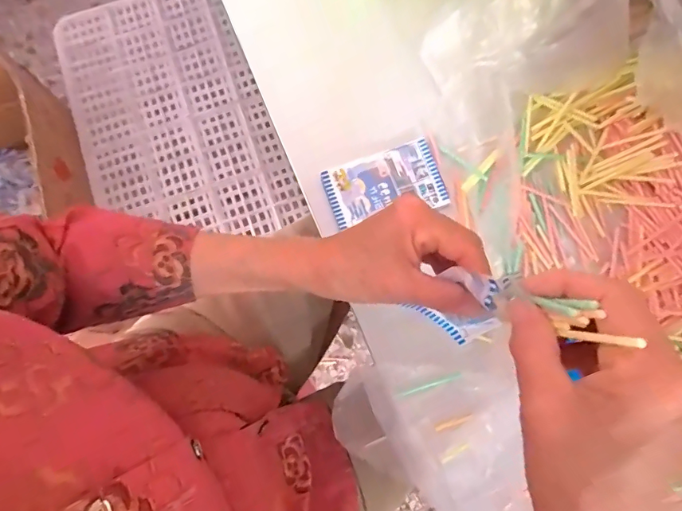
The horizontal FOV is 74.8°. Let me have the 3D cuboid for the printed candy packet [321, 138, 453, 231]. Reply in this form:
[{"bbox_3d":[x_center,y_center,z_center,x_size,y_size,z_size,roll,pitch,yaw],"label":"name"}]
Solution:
[{"bbox_3d":[0.040,-0.063,0.410,0.103,0.007,0.064,-20,79,-3],"label":"printed candy packet"}]

